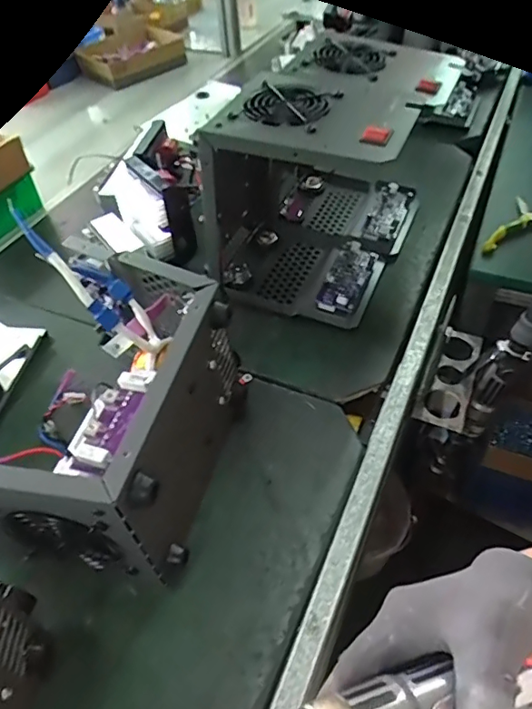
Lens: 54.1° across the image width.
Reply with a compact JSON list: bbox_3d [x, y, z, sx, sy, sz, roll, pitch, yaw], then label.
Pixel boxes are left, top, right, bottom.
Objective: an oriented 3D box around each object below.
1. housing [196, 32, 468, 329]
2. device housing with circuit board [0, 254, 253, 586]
[{"bbox_3d":[0.068,-0.205,0.609,0.205,0.218,0.272,21,52,21],"label":"housing"},{"bbox_3d":[-0.131,0.040,0.450,0.182,0.149,0.260,9,48,11],"label":"device housing with circuit board"}]

